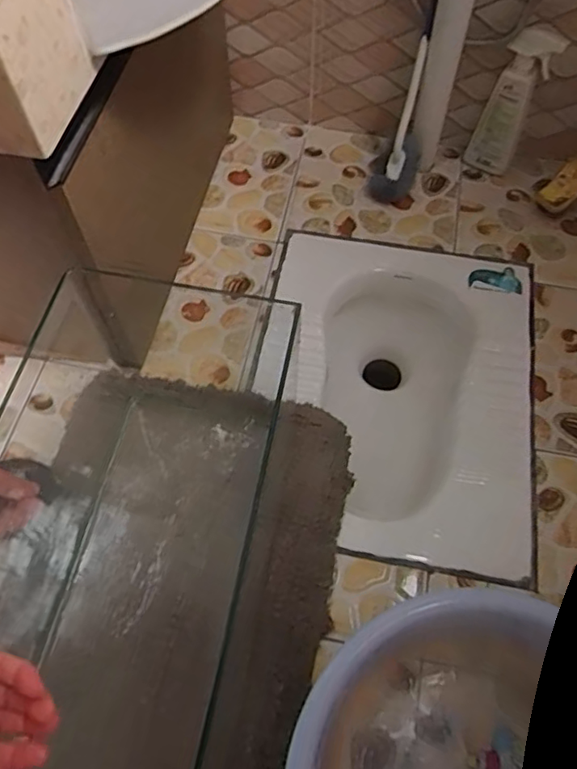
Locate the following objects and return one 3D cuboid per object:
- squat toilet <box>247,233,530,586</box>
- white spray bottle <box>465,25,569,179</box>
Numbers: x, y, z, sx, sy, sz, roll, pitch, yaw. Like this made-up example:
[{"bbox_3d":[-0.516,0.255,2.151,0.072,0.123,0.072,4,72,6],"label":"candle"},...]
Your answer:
[{"bbox_3d":[0.154,0.033,0.942,0.399,0.184,0.514,10,62,5],"label":"squat toilet"},{"bbox_3d":[0.375,-0.473,0.984,0.081,0.243,0.056,33,66,17],"label":"white spray bottle"}]

